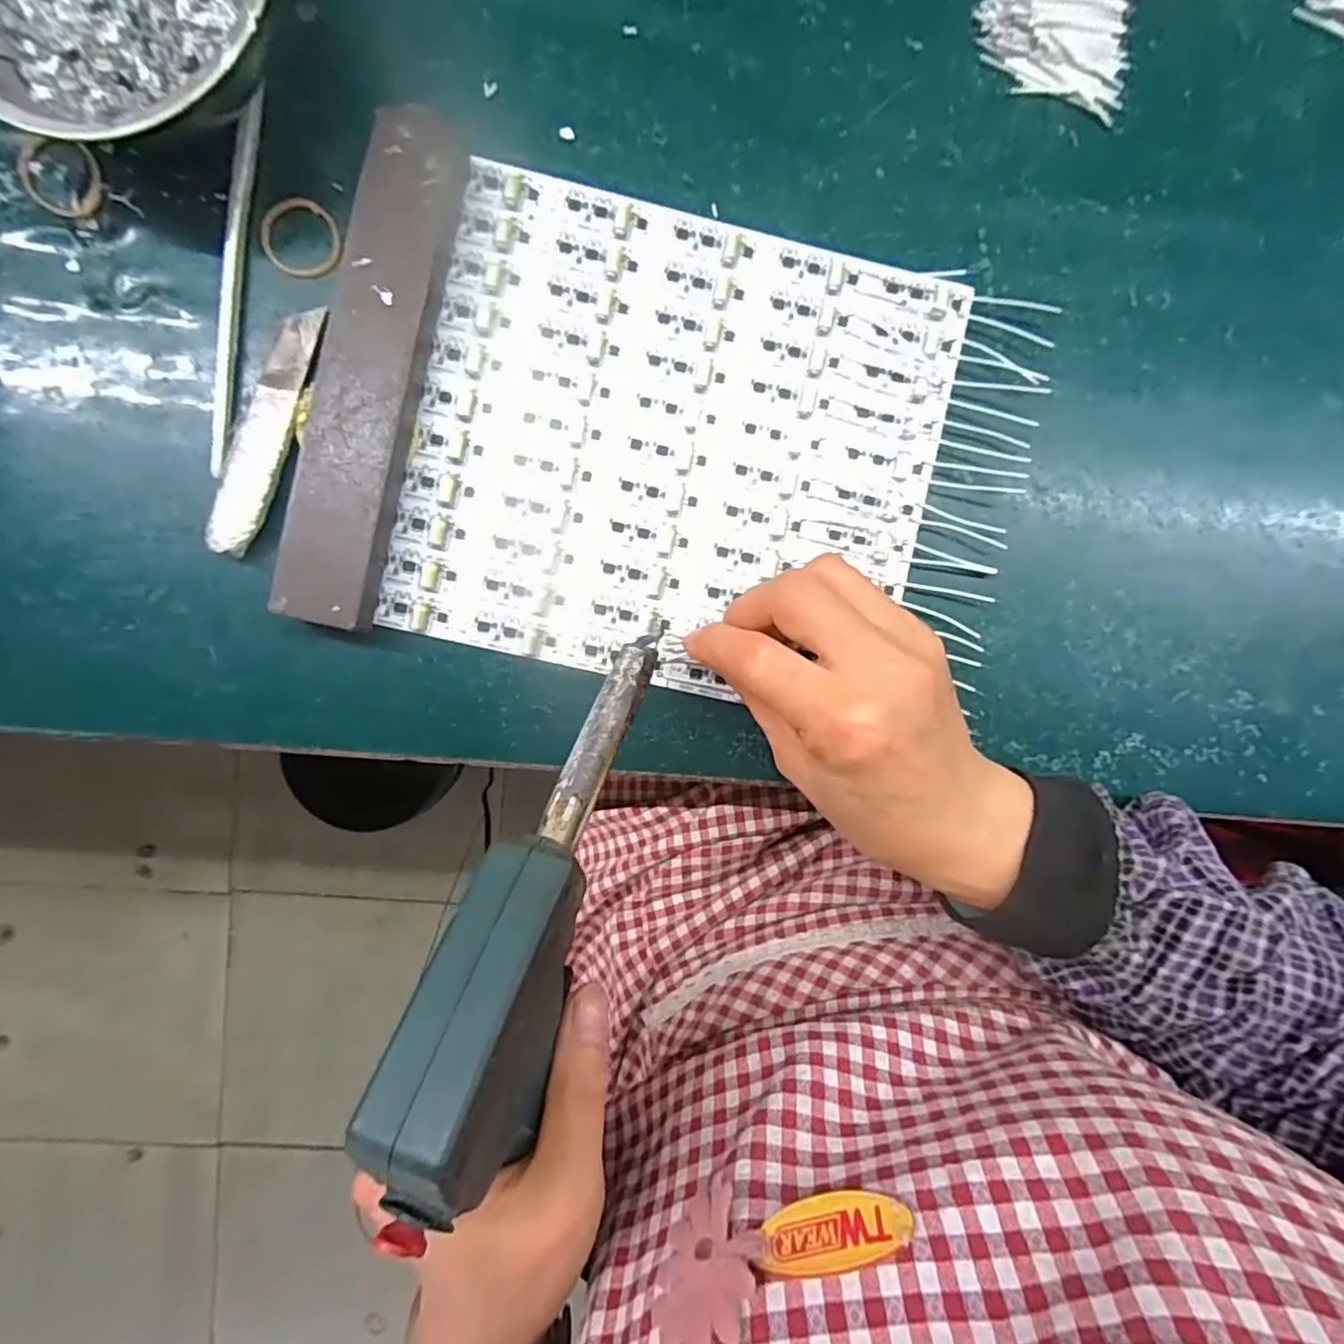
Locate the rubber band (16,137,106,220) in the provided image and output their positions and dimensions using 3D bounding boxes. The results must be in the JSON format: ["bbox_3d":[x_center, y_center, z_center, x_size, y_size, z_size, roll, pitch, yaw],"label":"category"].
[{"bbox_3d":[-0.242,-0.195,0.250,0.034,0.004,0.028,14,91,-4],"label":"rubber band"}]

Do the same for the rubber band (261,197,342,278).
[{"bbox_3d":[-0.151,-0.177,0.257,0.031,0.004,0.029,0,92,-4],"label":"rubber band"}]

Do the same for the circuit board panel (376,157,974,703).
[{"bbox_3d":[0.003,-0.094,0.271,0.214,0.005,0.192,12,91,-4],"label":"circuit board panel"}]

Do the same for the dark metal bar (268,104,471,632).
[{"bbox_3d":[-0.119,-0.120,0.253,0.036,0.020,0.202,12,91,-4],"label":"dark metal bar"}]

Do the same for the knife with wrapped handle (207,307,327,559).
[{"bbox_3d":[-0.164,-0.098,0.257,0.022,0.004,0.103,19,87,3],"label":"knife with wrapped handle"}]

